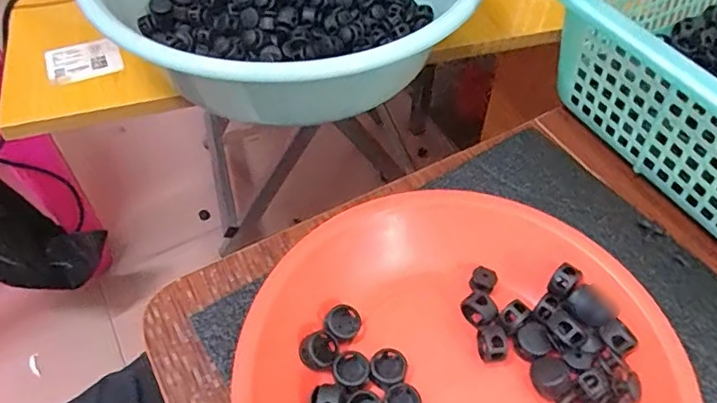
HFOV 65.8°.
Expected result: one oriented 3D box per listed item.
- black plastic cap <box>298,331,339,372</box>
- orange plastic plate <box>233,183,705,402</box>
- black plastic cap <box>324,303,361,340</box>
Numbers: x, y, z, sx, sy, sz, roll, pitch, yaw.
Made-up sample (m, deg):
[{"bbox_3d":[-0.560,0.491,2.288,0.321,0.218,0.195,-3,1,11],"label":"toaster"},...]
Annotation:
[{"bbox_3d":[-0.019,0.072,0.264,0.018,0.010,0.016,-23,56,-17],"label":"black plastic cap"},{"bbox_3d":[0.053,0.079,0.259,0.196,0.040,0.186,37,64,26],"label":"orange plastic plate"},{"bbox_3d":[-0.007,0.060,0.274,0.018,0.010,0.015,-24,56,-17],"label":"black plastic cap"}]

